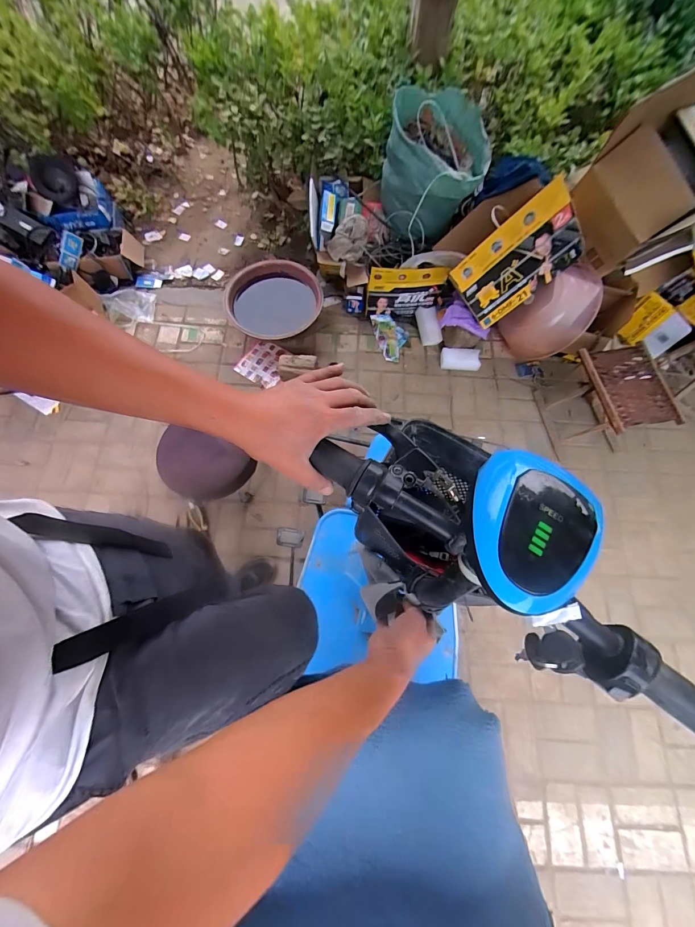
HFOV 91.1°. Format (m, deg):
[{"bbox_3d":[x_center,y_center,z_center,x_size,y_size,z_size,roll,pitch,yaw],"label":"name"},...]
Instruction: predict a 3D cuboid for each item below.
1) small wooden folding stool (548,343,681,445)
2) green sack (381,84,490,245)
[{"bbox_3d":[0.927,-0.218,1.244,0.238,0.268,0.303,-10,72,-5],"label":"small wooden folding stool"},{"bbox_3d":[0.314,-1.070,1.287,0.360,0.354,0.363,17,72,4],"label":"green sack"}]

